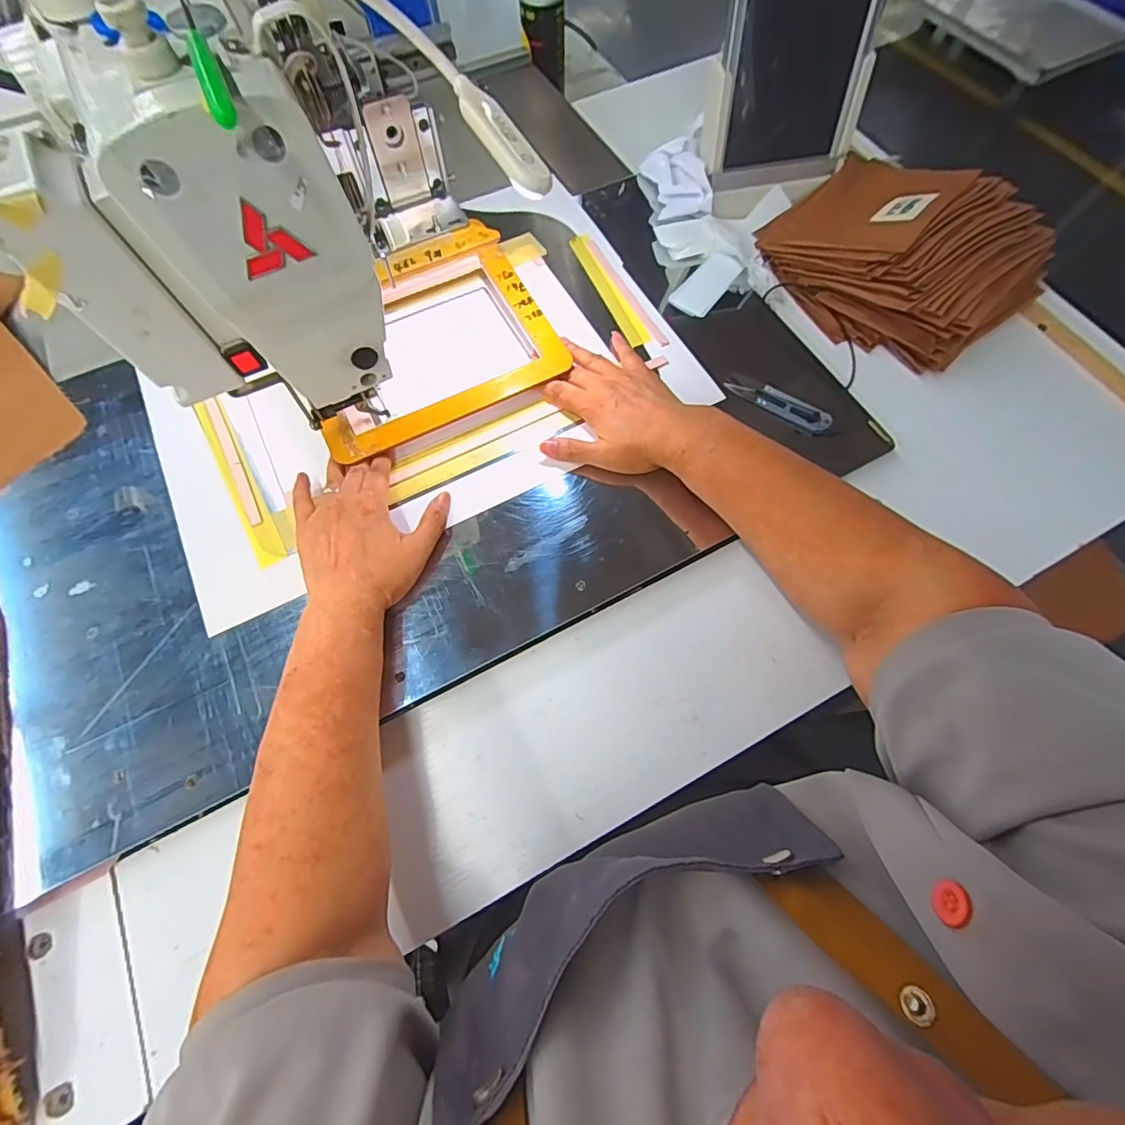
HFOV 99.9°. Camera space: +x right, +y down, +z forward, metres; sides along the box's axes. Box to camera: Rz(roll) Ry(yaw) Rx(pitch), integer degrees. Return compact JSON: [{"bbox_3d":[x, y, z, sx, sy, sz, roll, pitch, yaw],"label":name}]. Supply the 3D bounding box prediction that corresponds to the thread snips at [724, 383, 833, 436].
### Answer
[{"bbox_3d":[0.211,-0.154,0.460,0.101,0.019,0.026,34,75,10],"label":"thread snips"}]

